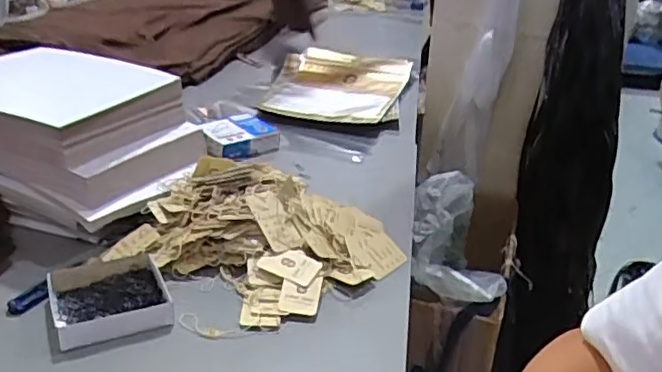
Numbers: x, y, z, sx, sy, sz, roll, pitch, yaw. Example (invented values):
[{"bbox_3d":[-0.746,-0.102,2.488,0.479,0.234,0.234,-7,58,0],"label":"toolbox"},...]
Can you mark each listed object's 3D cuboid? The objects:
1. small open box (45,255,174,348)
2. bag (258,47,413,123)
[{"bbox_3d":[-0.221,0.111,0.620,0.105,0.030,0.113,-9,28,-24],"label":"small open box"},{"bbox_3d":[0.006,-0.225,1.324,0.289,0.043,0.407,9,26,11],"label":"bag"}]

